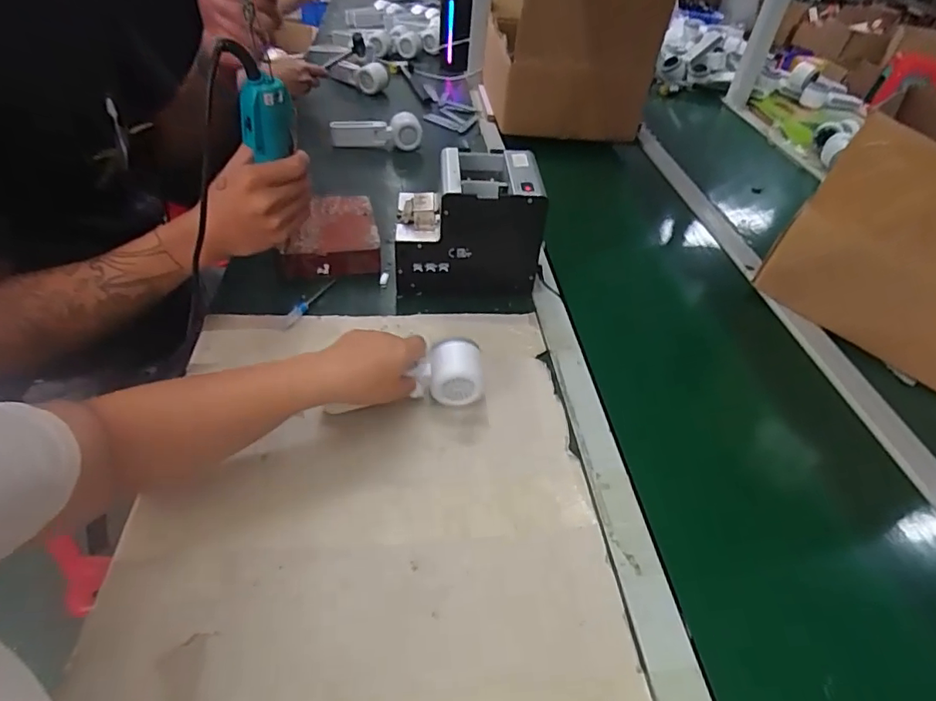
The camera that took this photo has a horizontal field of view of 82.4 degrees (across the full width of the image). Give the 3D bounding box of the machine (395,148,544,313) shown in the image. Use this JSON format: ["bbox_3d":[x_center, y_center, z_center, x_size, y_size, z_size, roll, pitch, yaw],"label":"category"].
[{"bbox_3d":[-0.002,-0.168,0.700,0.176,0.145,0.132,2,43,-8],"label":"machine"}]

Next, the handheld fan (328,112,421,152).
[{"bbox_3d":[-0.172,-0.407,1.014,0.167,0.073,0.039,4,42,-5],"label":"handheld fan"}]

